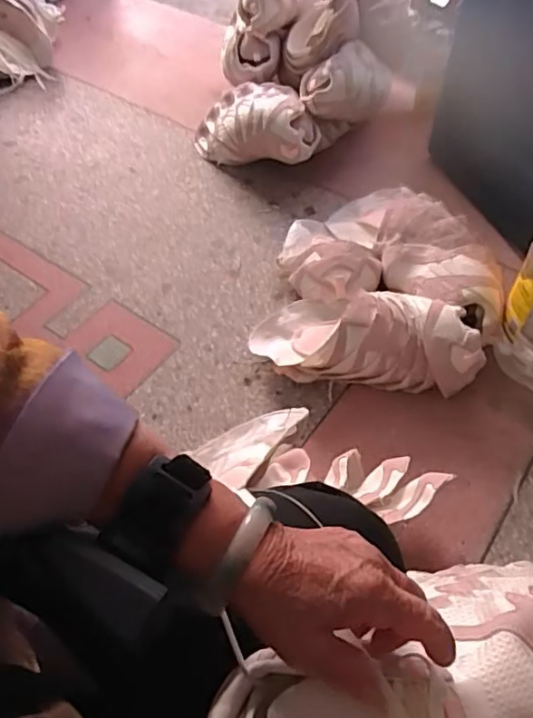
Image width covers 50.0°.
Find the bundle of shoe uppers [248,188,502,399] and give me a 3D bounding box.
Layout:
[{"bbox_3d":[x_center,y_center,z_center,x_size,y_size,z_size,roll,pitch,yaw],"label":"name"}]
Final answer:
[{"bbox_3d":[0.189,-0.164,1.025,0.384,0.137,0.462,5,55,4],"label":"bundle of shoe uppers"}]

